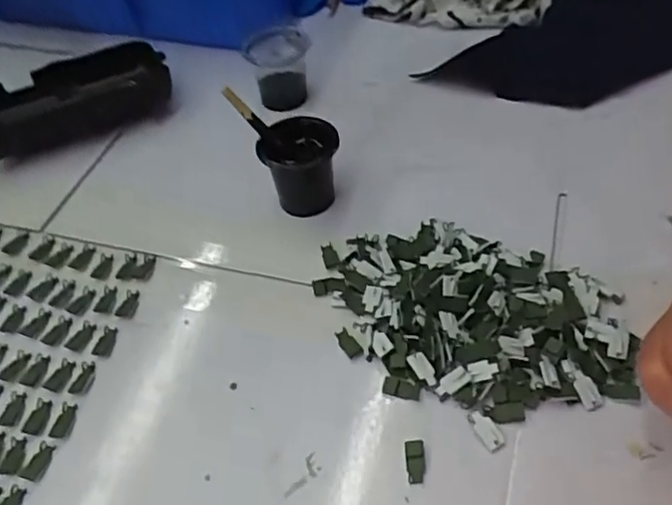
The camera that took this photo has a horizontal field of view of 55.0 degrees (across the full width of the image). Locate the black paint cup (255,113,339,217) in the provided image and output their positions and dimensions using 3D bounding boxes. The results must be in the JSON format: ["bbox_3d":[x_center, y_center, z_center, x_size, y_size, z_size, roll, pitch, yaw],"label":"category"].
[{"bbox_3d":[-0.016,-0.039,0.306,0.035,0.035,0.036,-3,48,3],"label":"black paint cup"}]

